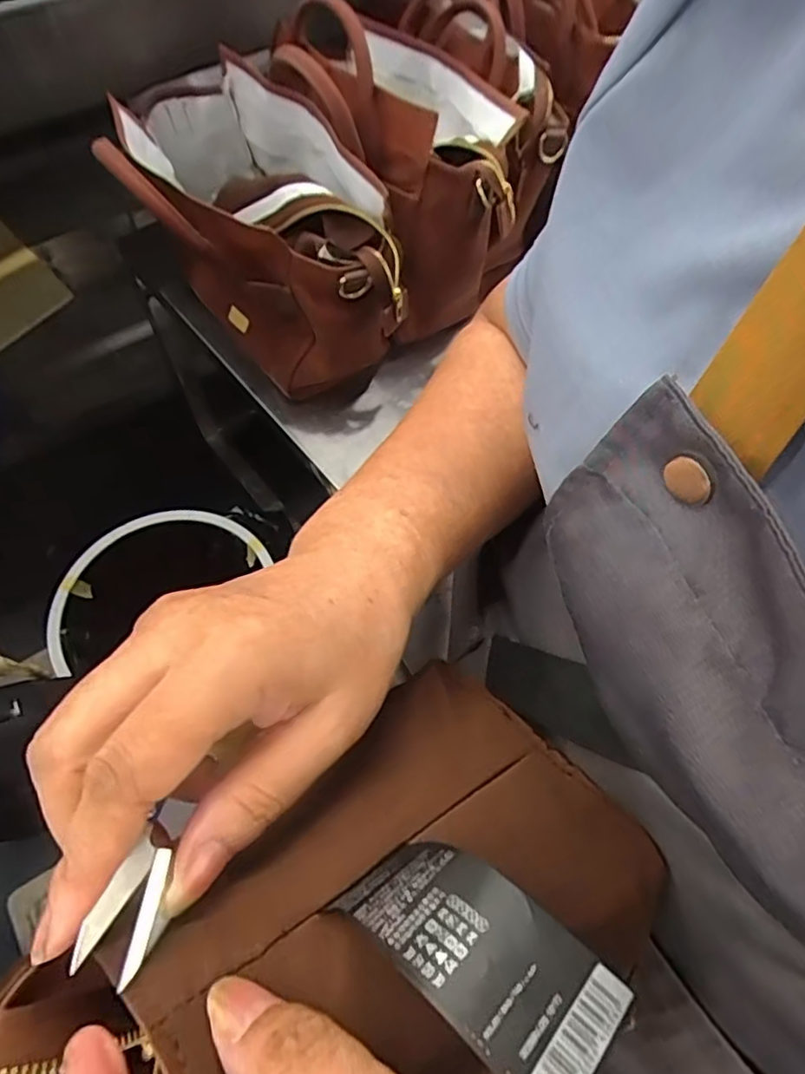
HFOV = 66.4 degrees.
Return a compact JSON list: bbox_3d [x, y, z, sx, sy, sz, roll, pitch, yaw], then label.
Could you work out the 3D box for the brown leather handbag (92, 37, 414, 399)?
[{"bbox_3d":[-0.136,-0.300,0.581,0.198,0.197,0.287,-15,62,-9],"label":"brown leather handbag"}]

